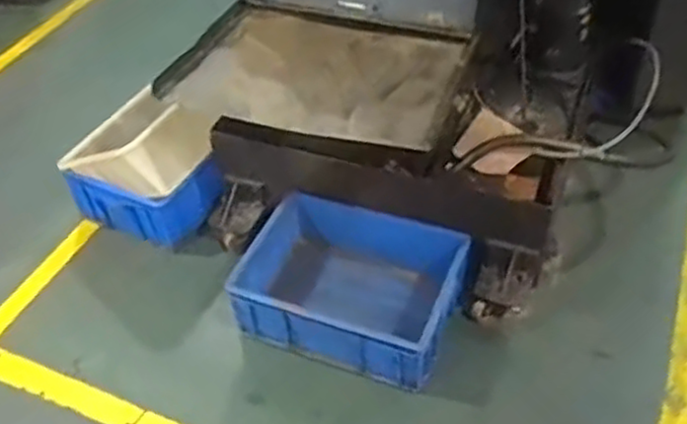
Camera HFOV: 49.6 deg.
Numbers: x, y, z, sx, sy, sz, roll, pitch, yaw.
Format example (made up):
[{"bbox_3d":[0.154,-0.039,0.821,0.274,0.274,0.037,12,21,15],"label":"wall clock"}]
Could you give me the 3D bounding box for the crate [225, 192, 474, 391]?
[{"bbox_3d":[0.023,0.178,1.767,0.505,0.164,0.359,14,46,17],"label":"crate"}]

